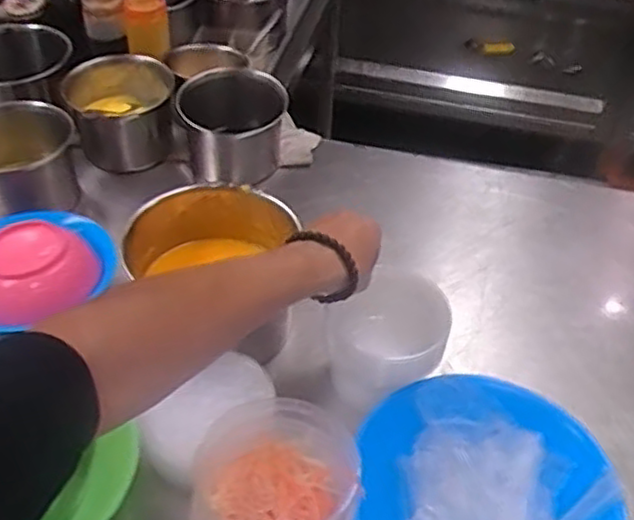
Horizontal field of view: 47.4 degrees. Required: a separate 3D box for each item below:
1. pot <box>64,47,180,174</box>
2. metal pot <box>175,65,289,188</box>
[{"bbox_3d":[-0.257,-0.203,0.978,0.136,0.106,0.147,2,45,-2],"label":"pot"},{"bbox_3d":[-0.110,-0.181,0.974,0.132,0.103,0.132,2,45,-2],"label":"metal pot"}]

